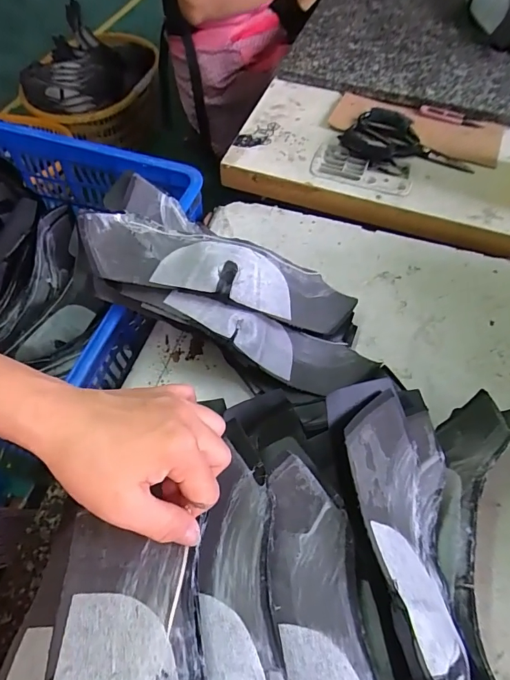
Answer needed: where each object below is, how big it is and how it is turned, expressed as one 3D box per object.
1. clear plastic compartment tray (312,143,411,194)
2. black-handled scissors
[{"bbox_3d":[0.159,-0.253,0.622,0.146,0.010,0.071,20,61,11],"label":"clear plastic compartment tray"},{"bbox_3d":[0.234,-0.301,0.639,0.187,0.022,0.099,23,62,13],"label":"black-handled scissors"}]

